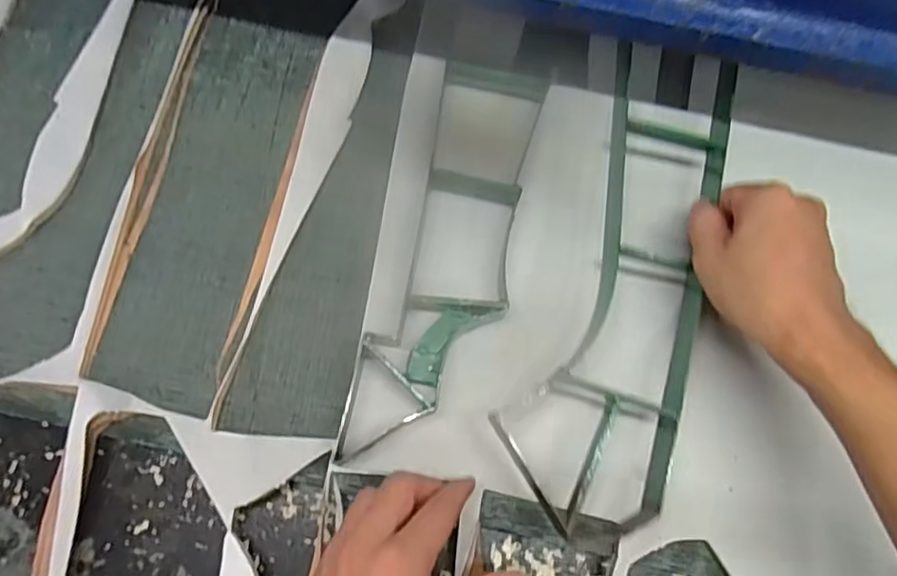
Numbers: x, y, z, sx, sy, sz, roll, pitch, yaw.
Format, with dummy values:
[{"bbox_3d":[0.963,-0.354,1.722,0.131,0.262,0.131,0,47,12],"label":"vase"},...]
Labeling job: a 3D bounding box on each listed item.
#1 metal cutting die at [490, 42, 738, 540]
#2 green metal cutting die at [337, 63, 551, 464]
[{"bbox_3d":[0.128,-0.006,0.435,0.118,0.062,0.349,16,78,3],"label":"metal cutting die"},{"bbox_3d":[0.004,-0.025,0.449,0.085,0.032,0.308,15,75,3],"label":"green metal cutting die"}]

